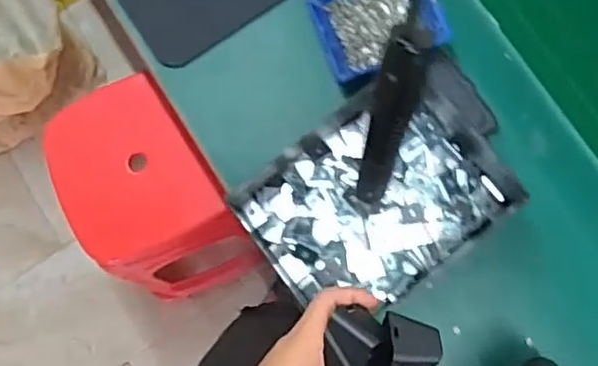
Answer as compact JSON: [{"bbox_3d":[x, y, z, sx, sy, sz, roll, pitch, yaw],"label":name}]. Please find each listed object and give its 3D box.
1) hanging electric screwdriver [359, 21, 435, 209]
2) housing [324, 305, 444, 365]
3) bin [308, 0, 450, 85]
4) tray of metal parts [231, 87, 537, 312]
[{"bbox_3d":[0.077,-0.050,0.551,0.033,0.201,0.027,13,54,5],"label":"hanging electric screwdriver"},{"bbox_3d":[0.062,0.119,0.458,0.077,0.032,0.048,9,82,5],"label":"housing"},{"bbox_3d":[0.081,-0.178,0.695,0.125,0.043,0.127,-25,81,0],"label":"bin"},{"bbox_3d":[0.073,0.021,0.673,0.252,0.031,0.179,-38,81,-3],"label":"tray of metal parts"}]

